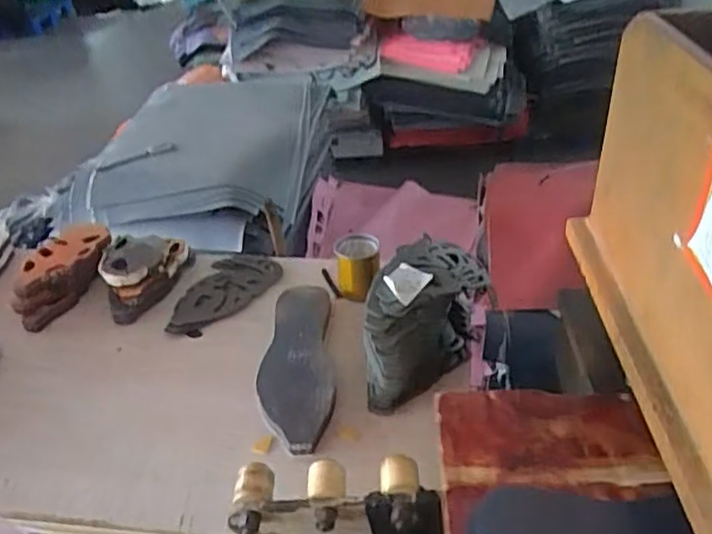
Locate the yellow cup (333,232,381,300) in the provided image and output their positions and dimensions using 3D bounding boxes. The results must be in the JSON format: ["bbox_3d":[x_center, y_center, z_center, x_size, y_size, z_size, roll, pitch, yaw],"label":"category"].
[{"bbox_3d":[0.004,0.001,1.102,0.074,0.093,0.074,-3,34,3],"label":"yellow cup"}]

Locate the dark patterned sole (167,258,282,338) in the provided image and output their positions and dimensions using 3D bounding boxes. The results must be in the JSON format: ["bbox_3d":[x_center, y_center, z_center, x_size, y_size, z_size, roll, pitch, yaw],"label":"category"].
[{"bbox_3d":[-0.225,0.047,1.136,0.138,0.017,0.219,9,36,20],"label":"dark patterned sole"}]

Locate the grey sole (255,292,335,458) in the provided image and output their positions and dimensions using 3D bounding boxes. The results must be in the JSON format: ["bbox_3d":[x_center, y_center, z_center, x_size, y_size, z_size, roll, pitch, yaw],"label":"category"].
[{"bbox_3d":[-0.087,0.133,0.964,0.103,0.029,0.321,-5,34,-1],"label":"grey sole"}]

